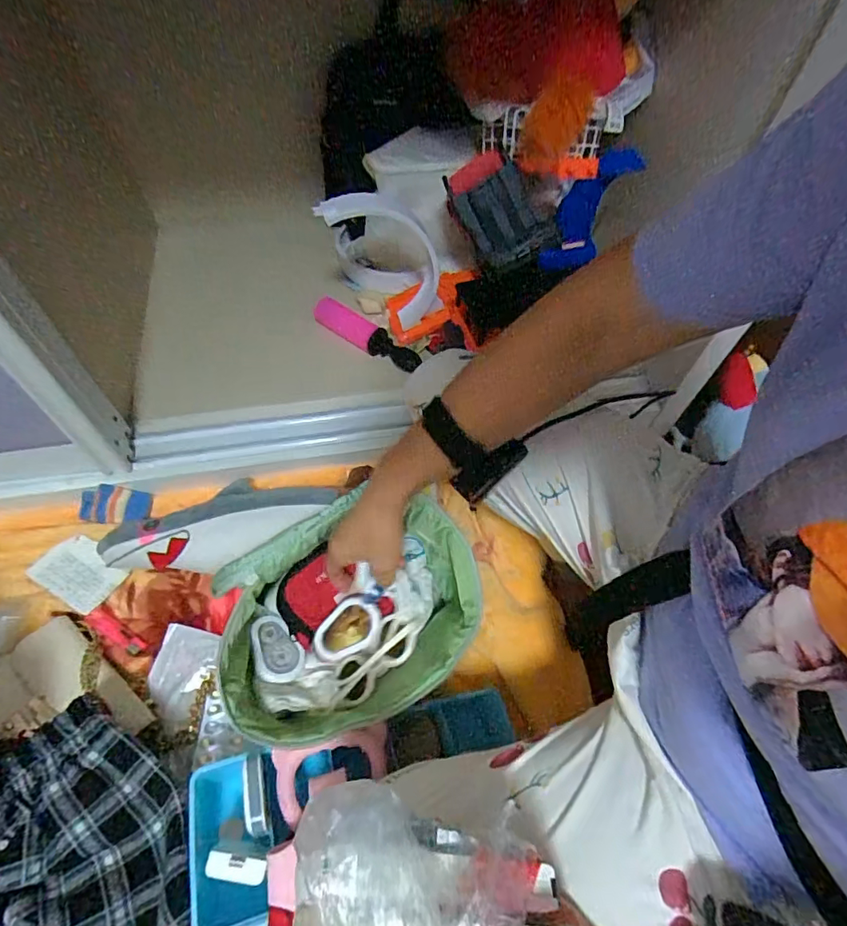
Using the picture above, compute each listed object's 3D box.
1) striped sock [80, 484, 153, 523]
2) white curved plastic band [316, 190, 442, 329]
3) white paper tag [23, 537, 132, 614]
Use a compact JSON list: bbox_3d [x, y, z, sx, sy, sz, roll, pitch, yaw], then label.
[{"bbox_3d":[-0.420,0.057,0.672,0.085,0.054,0.011,7,14,-12],"label":"striped sock"},{"bbox_3d":[-0.049,-0.324,0.767,0.130,0.246,0.053,-27,57,9],"label":"white curved plastic band"},{"bbox_3d":[-0.445,0.141,0.635,0.108,0.007,0.071,30,60,14],"label":"white paper tag"}]

